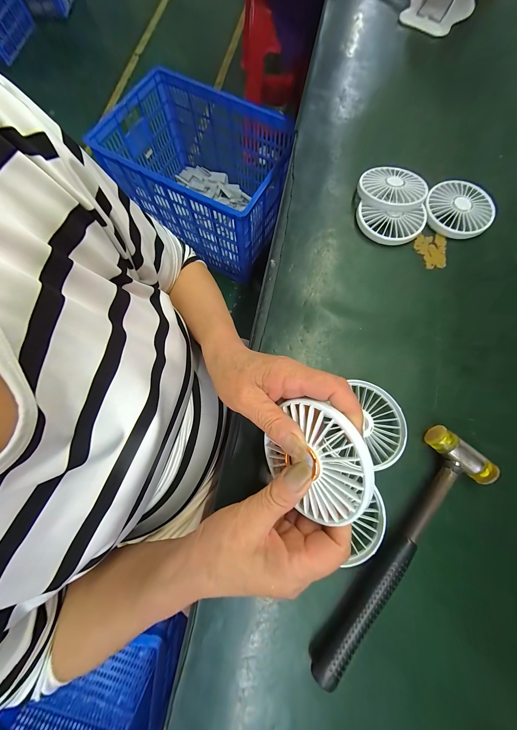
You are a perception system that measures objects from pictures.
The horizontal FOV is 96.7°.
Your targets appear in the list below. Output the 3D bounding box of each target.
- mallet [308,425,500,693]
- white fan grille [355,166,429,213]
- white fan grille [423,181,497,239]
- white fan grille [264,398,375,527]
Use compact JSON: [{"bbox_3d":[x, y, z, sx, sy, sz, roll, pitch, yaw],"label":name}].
[{"bbox_3d":[0.135,0.173,0.210,0.058,0.023,0.237,35,78,10],"label":"mallet"},{"bbox_3d":[0.181,-0.241,0.315,0.079,0.010,0.083,-1,72,4],"label":"white fan grille"},{"bbox_3d":[0.277,-0.216,0.318,0.090,0.017,0.085,0,75,1],"label":"white fan grille"},{"bbox_3d":[0.039,0.069,0.166,0.011,0.081,0.080,-4,39,-42],"label":"white fan grille"}]

